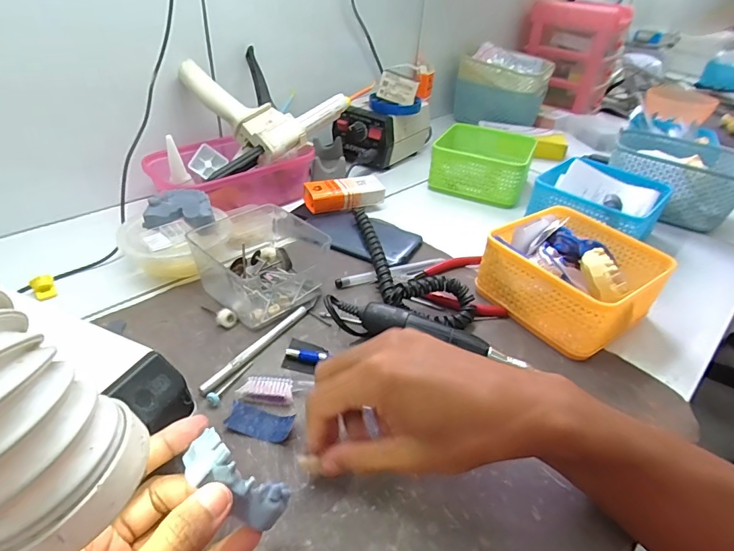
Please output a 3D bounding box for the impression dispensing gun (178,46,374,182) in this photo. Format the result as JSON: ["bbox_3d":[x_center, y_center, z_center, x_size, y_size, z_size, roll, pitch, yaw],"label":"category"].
[{"bbox_3d":[-0.106,-0.215,0.561,0.120,0.089,0.228,31,44,31],"label":"impression dispensing gun"}]

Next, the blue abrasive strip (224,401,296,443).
[{"bbox_3d":[-0.074,0.102,0.303,0.044,0.005,0.022,9,37,6],"label":"blue abrasive strip"}]

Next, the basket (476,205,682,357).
[{"bbox_3d":[0.196,0.000,0.423,0.134,0.063,0.137,-26,47,-35],"label":"basket"}]

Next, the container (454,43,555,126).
[{"bbox_3d":[0.263,-0.371,0.864,0.168,0.114,0.095,13,38,11],"label":"container"}]

